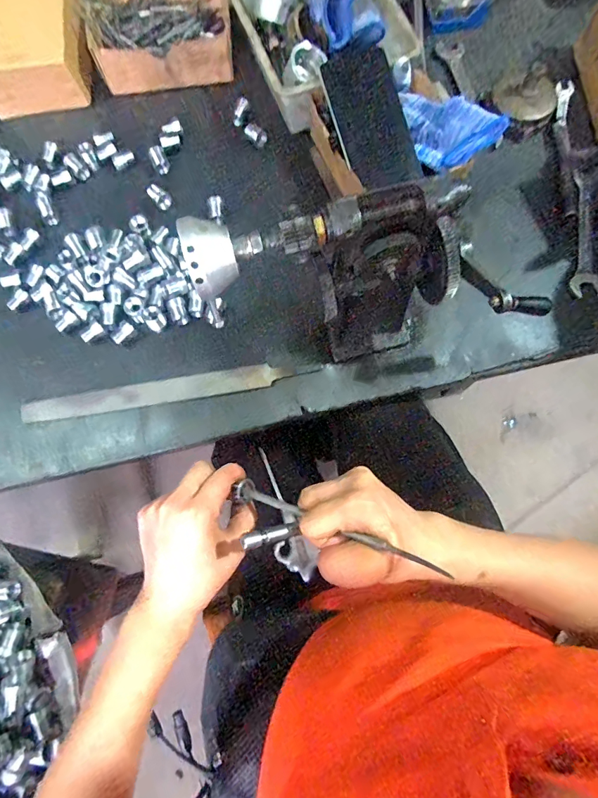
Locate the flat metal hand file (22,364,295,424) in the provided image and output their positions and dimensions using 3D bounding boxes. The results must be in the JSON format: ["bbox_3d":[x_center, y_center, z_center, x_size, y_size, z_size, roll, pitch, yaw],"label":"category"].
[{"bbox_3d":[-0.142,-0.007,0.415,0.267,0.007,0.023,-9,75,-2],"label":"flat metal hand file"}]

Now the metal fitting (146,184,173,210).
[{"bbox_3d":[-0.161,-0.234,0.474,0.018,0.013,0.031,-43,79,-11],"label":"metal fitting"}]

